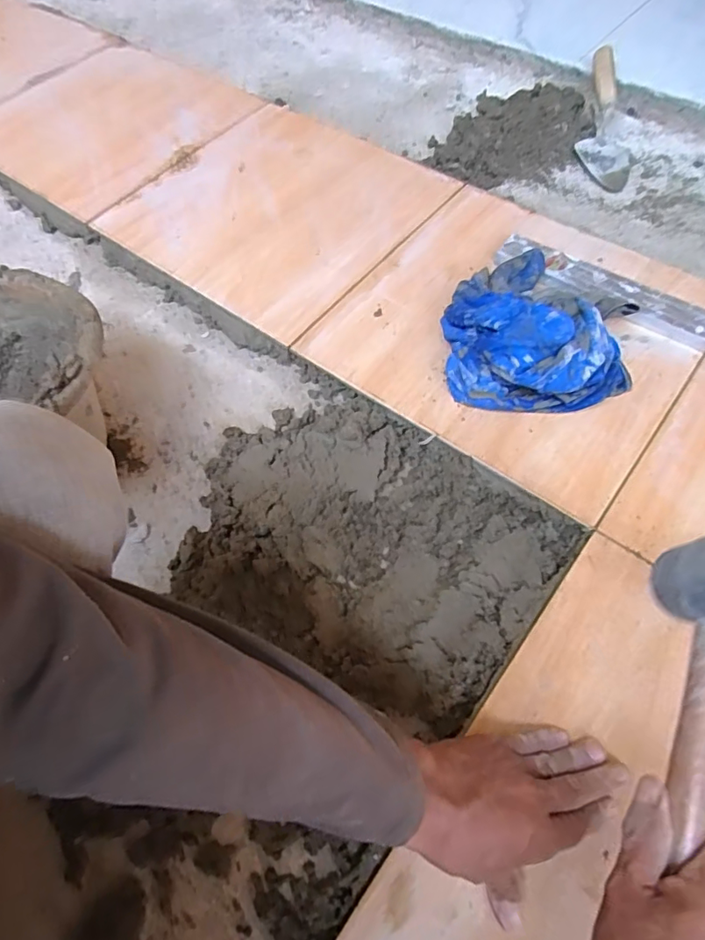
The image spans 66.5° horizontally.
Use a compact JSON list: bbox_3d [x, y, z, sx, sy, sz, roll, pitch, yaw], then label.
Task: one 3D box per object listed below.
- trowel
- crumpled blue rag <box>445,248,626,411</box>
[{"bbox_3d":[0.404,-0.561,0.869,0.085,0.037,0.275,2,80,4],"label":"trowel"},{"bbox_3d":[0.208,-0.169,0.605,0.206,0.076,0.204,-3,61,1],"label":"crumpled blue rag"}]

